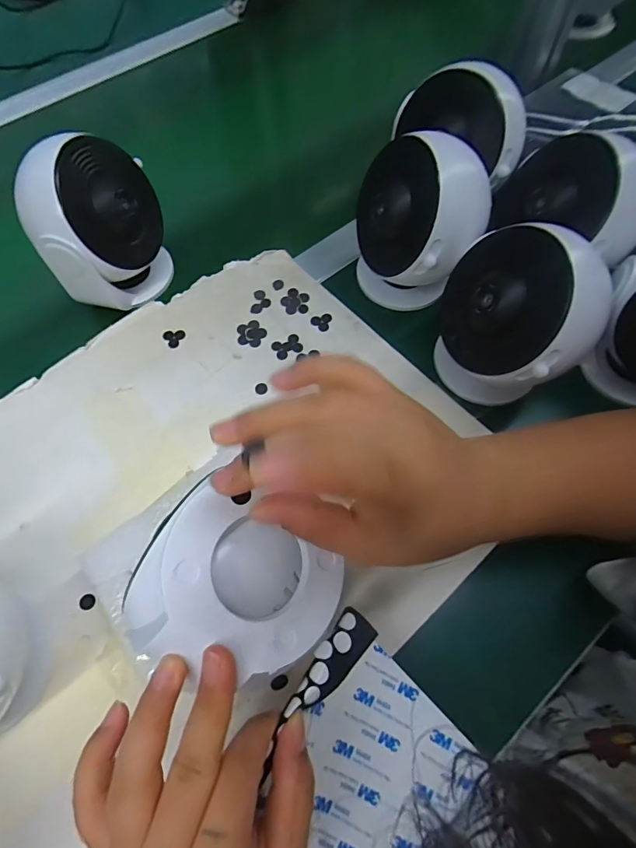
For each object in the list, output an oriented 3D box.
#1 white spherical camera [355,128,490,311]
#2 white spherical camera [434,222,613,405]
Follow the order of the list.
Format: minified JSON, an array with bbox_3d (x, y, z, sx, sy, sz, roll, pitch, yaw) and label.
[{"bbox_3d":[0.080,-0.152,0.355,0.098,0.122,0.085,8,66,3],"label":"white spherical camera"},{"bbox_3d":[0.136,-0.076,0.310,0.083,0.108,0.104,-28,69,-12],"label":"white spherical camera"}]

